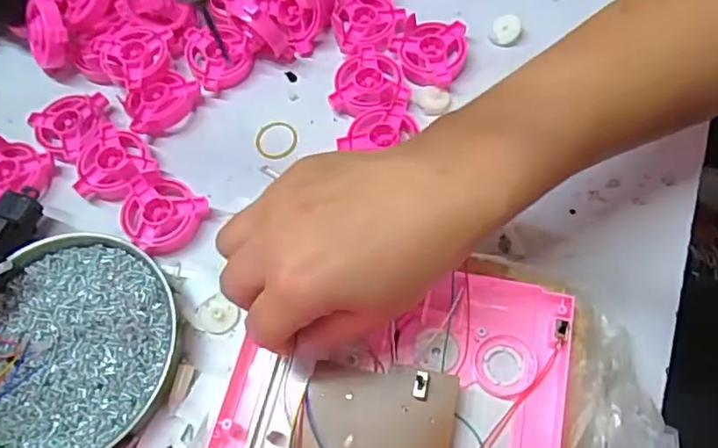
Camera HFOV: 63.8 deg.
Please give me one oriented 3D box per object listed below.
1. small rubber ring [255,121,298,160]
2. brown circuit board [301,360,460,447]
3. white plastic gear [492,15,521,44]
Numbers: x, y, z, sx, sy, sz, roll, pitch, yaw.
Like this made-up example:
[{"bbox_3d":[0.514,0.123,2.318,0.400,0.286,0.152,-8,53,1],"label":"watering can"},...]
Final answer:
[{"bbox_3d":[-0.058,-0.058,0.402,0.029,0.004,0.032,-1,64,4],"label":"small rubber ring"},{"bbox_3d":[0.006,0.104,0.275,0.071,0.011,0.071,9,66,6],"label":"brown circuit board"},{"bbox_3d":[0.108,-0.142,0.420,0.019,0.012,0.017,10,65,10],"label":"white plastic gear"}]

